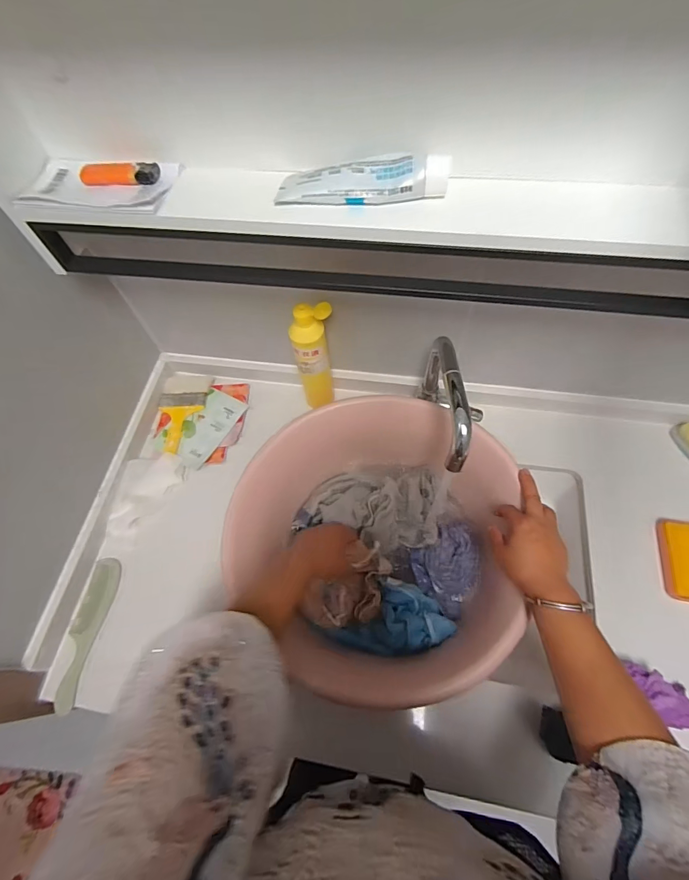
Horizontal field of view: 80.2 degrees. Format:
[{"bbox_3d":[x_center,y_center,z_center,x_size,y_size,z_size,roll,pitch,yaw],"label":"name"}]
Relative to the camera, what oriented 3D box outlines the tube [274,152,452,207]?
[{"bbox_3d":[0.016,-0.250,0.392,0.162,0.031,0.037,5,63,5],"label":"tube"}]

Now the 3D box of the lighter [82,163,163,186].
[{"bbox_3d":[-0.243,-0.285,0.440,0.085,0.016,0.031,2,63,4],"label":"lighter"}]

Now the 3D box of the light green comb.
[{"bbox_3d":[-0.395,0.289,0.626,0.051,0.015,0.210,4,60,9],"label":"light green comb"}]

